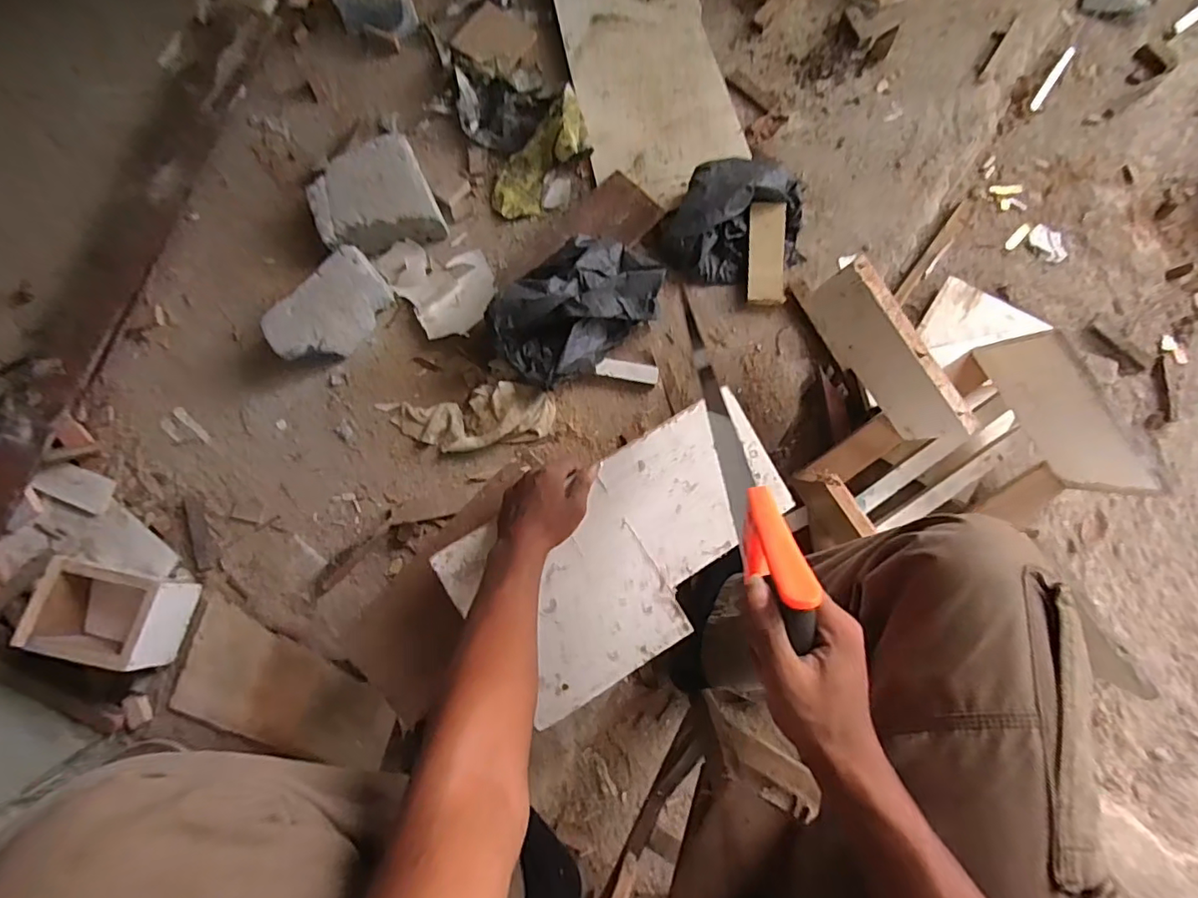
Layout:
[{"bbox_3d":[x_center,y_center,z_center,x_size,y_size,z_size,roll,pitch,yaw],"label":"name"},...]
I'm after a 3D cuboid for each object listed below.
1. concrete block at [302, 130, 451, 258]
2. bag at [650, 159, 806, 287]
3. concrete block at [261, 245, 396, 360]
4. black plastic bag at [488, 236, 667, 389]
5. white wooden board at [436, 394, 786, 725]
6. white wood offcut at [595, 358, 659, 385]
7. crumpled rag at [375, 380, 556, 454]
[{"bbox_3d":[-0.393,-0.435,0.988,0.201,0.073,0.190,-19,80,0],"label":"concrete block"},{"bbox_3d":[0.216,-0.377,0.922,0.246,0.079,0.190,2,81,3],"label":"bag"},{"bbox_3d":[-0.452,-0.231,0.953,0.120,0.072,0.213,42,85,9],"label":"concrete block"},{"bbox_3d":[-0.037,-0.229,0.889,0.272,0.107,0.171,-39,78,-4],"label":"black plastic bag"},{"bbox_3d":[0.040,0.119,0.626,0.373,0.008,0.217,-30,92,-5],"label":"white wooden board"},{"bbox_3d":[0.047,-0.129,0.914,0.100,0.017,0.029,13,82,5],"label":"white wood offcut"},{"bbox_3d":[-0.219,-0.048,0.918,0.290,0.046,0.102,-8,80,2],"label":"crumpled rag"}]

